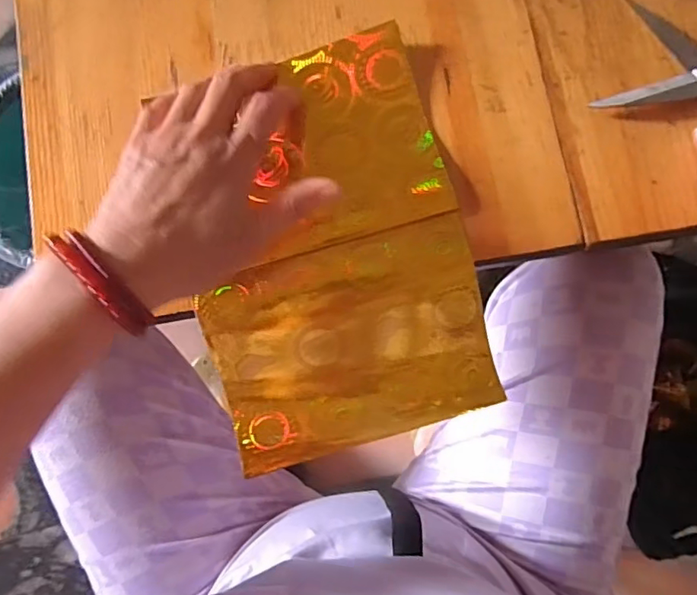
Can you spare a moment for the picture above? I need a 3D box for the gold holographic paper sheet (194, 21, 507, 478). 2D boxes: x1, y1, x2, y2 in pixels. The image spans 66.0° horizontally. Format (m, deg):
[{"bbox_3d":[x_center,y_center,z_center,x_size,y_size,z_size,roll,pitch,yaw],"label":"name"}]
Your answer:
[{"bbox_3d":[-0.011,-0.031,0.355,0.167,0.040,0.252,-17,81,-2],"label":"gold holographic paper sheet"}]

